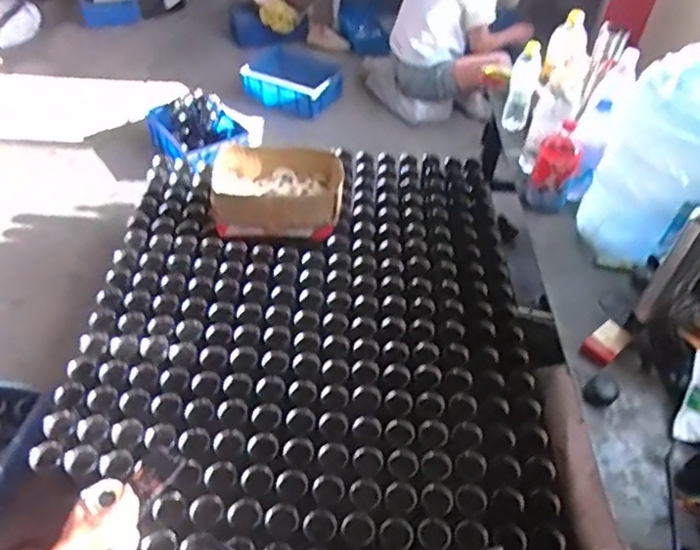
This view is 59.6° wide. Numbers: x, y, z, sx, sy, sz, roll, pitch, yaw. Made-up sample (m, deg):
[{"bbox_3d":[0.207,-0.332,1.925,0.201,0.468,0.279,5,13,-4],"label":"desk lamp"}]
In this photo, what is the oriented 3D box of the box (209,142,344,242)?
[{"bbox_3d":[-0.215,-0.271,1.853,0.375,0.143,0.329,3,46,-1],"label":"box"}]

